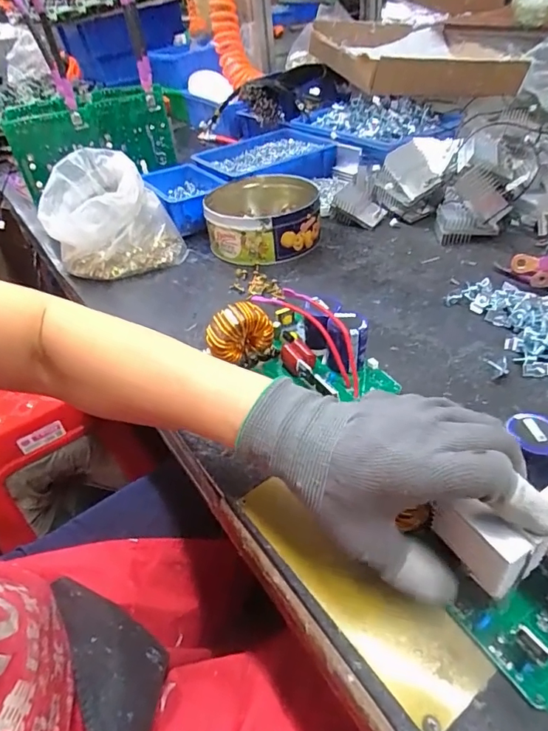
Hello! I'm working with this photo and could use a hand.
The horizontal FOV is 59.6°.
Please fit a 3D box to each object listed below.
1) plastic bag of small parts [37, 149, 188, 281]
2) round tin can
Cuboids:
[{"bbox_3d":[-0.217,-0.198,0.629,0.154,0.115,0.152,-21,41,-16],"label":"plastic bag of small parts"},{"bbox_3d":[-0.015,-0.198,0.639,0.143,0.064,0.153,-5,39,4],"label":"round tin can"}]

